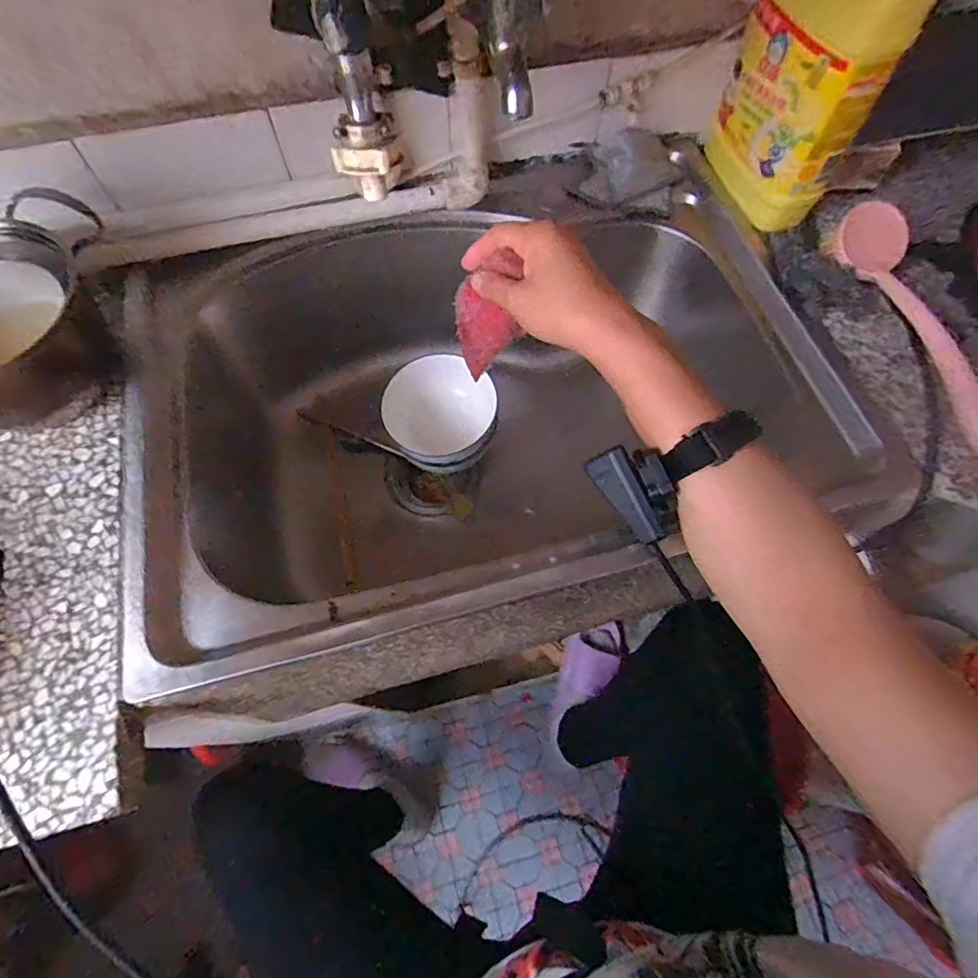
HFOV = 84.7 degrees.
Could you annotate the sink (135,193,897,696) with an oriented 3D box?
[{"bbox_3d":[-0.013,-0.076,0.555,0.563,0.223,0.398,-15,67,-7],"label":"sink"}]

